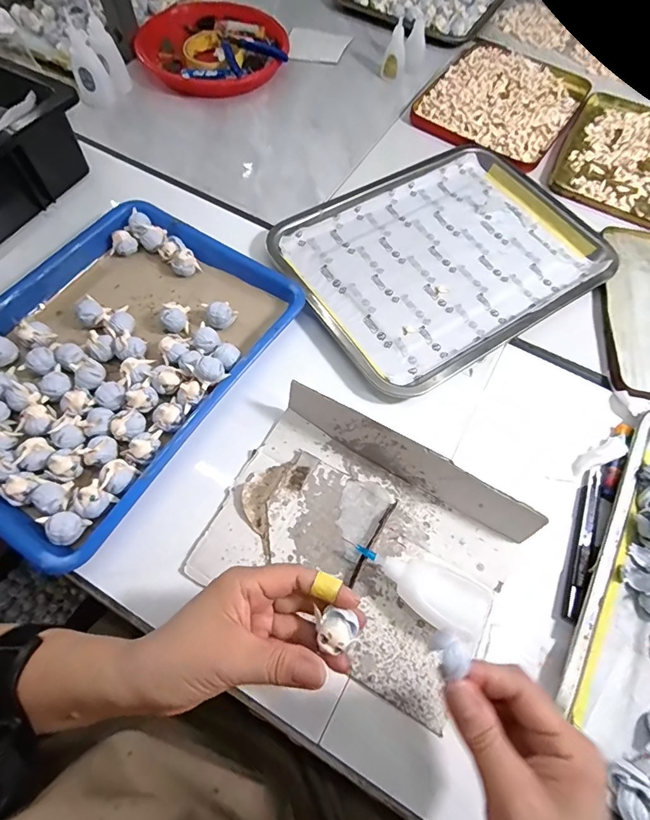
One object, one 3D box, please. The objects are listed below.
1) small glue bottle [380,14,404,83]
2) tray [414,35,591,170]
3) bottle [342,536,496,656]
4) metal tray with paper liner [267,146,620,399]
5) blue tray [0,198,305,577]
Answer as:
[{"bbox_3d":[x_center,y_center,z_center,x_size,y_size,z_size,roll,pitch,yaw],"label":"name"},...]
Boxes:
[{"bbox_3d":[0.101,-0.524,0.613,0.032,0.067,0.021,8,66,3],"label":"small glue bottle"},{"bbox_3d":[0.262,-0.459,0.609,0.196,0.019,0.238,32,69,13],"label":"tray"},{"bbox_3d":[0.078,0.134,0.324,0.114,0.027,0.047,28,68,11],"label":"bottle"},{"bbox_3d":[0.141,-0.179,0.477,0.352,0.022,0.250,-31,70,-14],"label":"metal tray with paper liner"},{"bbox_3d":[-0.211,-0.053,0.401,0.256,0.032,0.325,31,69,12],"label":"blue tray"}]

